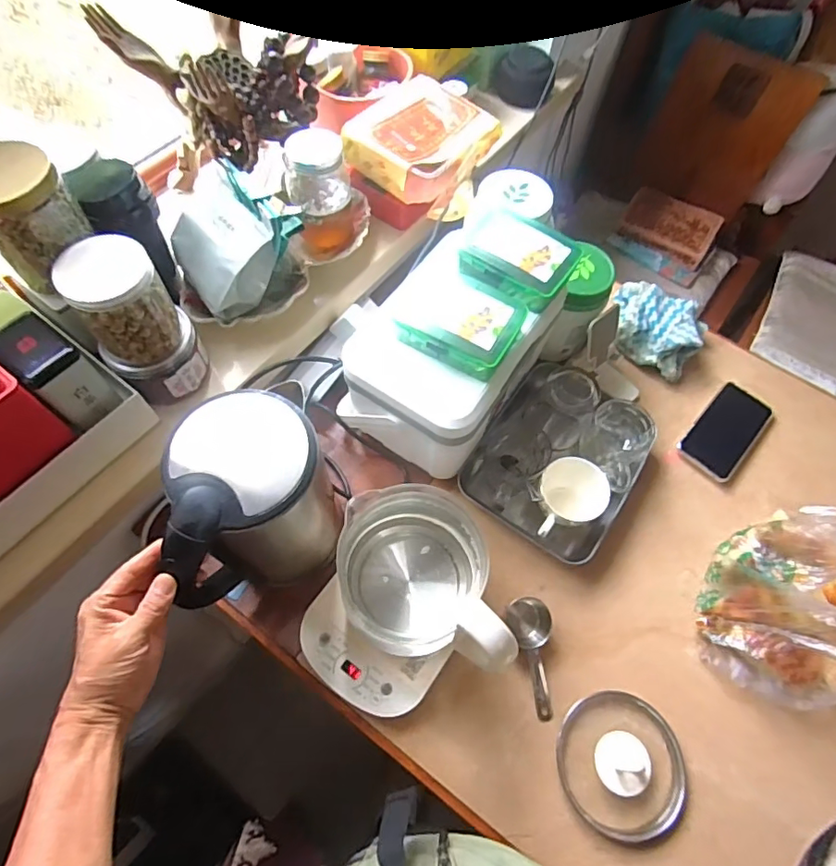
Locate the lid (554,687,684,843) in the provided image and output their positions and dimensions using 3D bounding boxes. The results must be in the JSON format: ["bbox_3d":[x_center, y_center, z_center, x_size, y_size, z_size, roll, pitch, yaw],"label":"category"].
[{"bbox_3d":[0.222,0.357,0.563,0.131,0.031,0.134,1,63,-2],"label":"lid"}]

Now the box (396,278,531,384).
[{"bbox_3d":[0.047,-0.125,0.583,0.128,0.036,0.097,23,65,9],"label":"box"}]

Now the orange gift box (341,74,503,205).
[{"bbox_3d":[0.007,-0.414,0.742,0.152,0.064,0.196,38,68,16],"label":"orange gift box"}]

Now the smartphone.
[{"bbox_3d":[0.456,-0.004,0.765,0.082,0.015,0.167,41,69,17],"label":"smartphone"}]

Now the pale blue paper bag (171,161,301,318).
[{"bbox_3d":[-0.222,-0.234,0.621,0.133,0.131,0.106,-31,68,-16],"label":"pale blue paper bag"}]

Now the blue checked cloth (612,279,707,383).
[{"bbox_3d":[0.370,-0.170,0.814,0.143,0.058,0.124,30,66,12],"label":"blue checked cloth"}]

